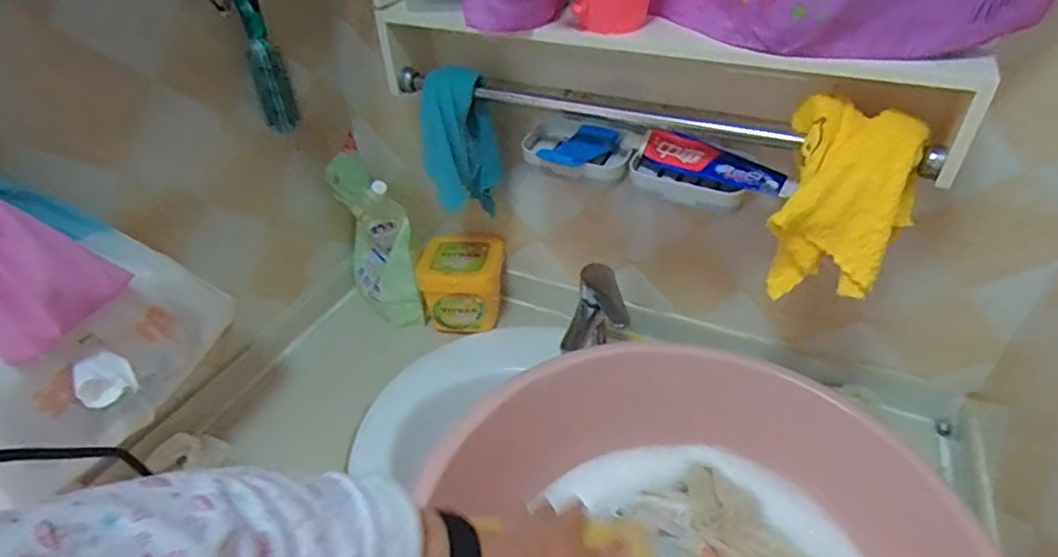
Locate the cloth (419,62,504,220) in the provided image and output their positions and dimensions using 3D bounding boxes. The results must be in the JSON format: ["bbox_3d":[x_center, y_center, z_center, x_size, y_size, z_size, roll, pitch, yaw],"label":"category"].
[{"bbox_3d":[-0.085,-0.168,0.753,0.095,0.186,0.053,-4,40,-2],"label":"cloth"}]

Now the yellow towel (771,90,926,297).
[{"bbox_3d":[0.283,-0.066,0.563,0.118,0.160,0.100,18,44,23],"label":"yellow towel"}]

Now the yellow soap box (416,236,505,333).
[{"bbox_3d":[-0.100,0.010,0.930,0.118,0.105,0.101,2,40,5],"label":"yellow soap box"}]

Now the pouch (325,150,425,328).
[{"bbox_3d":[-0.232,-0.059,0.911,0.077,0.244,0.154,-21,43,-21],"label":"pouch"}]

